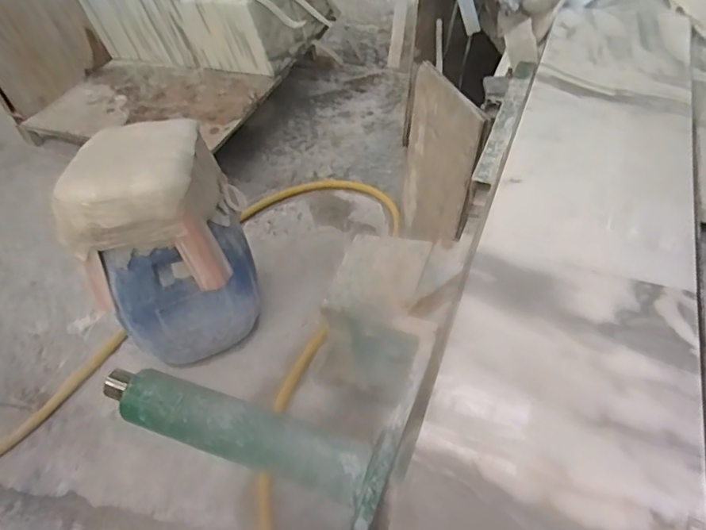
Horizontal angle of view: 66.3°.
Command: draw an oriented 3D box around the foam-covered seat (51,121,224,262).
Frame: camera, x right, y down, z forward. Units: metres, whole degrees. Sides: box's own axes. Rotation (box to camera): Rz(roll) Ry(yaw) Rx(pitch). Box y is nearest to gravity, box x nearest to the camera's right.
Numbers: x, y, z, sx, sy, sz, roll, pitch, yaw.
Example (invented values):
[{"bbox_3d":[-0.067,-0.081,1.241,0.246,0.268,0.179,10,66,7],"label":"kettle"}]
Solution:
[{"bbox_3d":[-0.510,-0.190,1.302,0.326,0.173,0.304,1,47,7],"label":"foam-covered seat"}]

